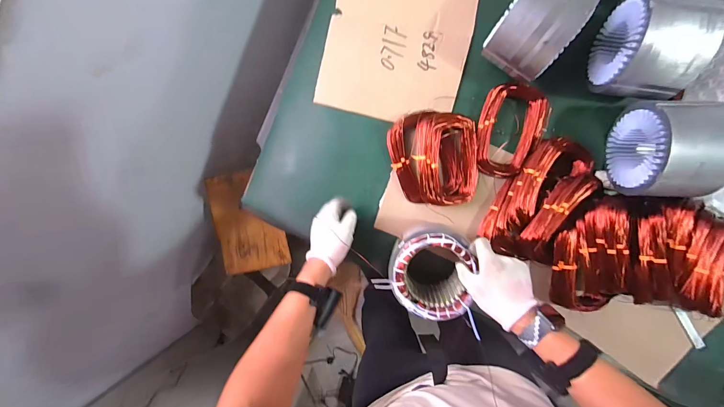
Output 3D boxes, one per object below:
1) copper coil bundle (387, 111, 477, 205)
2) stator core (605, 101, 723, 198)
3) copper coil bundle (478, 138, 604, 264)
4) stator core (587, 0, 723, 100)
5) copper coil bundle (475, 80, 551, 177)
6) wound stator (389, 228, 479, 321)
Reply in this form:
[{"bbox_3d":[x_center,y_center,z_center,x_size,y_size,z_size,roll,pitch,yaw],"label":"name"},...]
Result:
[{"bbox_3d":[0.139,-0.087,0.636,0.181,0.068,0.181,0,94,7],"label":"copper coil bundle"},{"bbox_3d":[0.509,-0.088,0.538,0.107,0.143,0.152,2,94,6],"label":"stator core"},{"bbox_3d":[0.340,-0.003,0.604,0.138,0.072,0.247,33,97,3],"label":"copper coil bundle"},{"bbox_3d":[0.475,-0.257,0.526,0.117,0.138,0.159,11,95,6],"label":"stator core"},{"bbox_3d":[0.288,-0.140,0.627,0.121,0.041,0.178,12,95,6],"label":"copper coil bundle"},{"bbox_3d":[0.118,0.119,0.583,0.131,0.134,0.147,4,95,6],"label":"wound stator"}]

